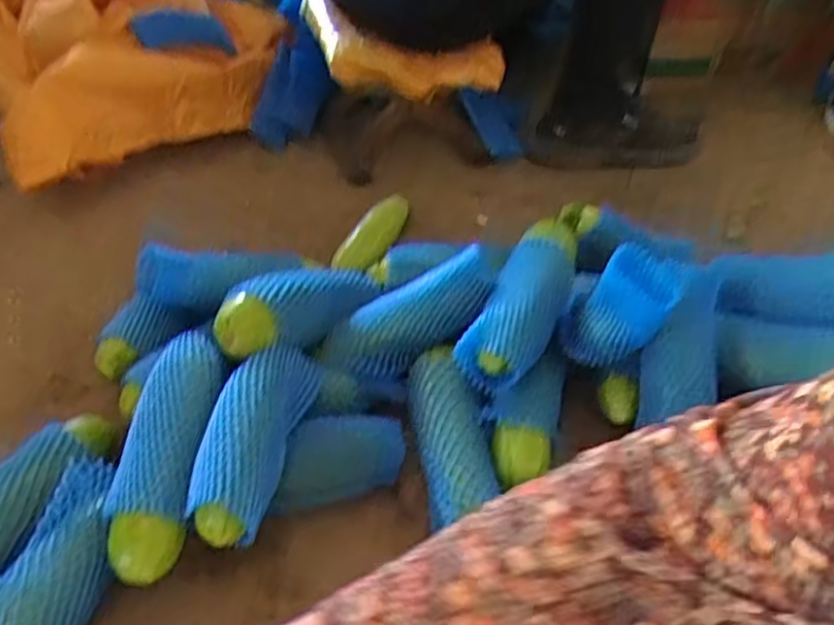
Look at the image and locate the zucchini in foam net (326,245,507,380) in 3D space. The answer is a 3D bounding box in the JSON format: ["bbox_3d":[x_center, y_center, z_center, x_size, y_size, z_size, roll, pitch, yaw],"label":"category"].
[{"bbox_3d":[0.005,0.005,0.707,0.182,0.054,0.073,-34,48,6],"label":"zucchini in foam net"}]

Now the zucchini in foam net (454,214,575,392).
[{"bbox_3d":[0.114,-0.019,0.714,0.076,0.059,0.215,22,58,17],"label":"zucchini in foam net"}]

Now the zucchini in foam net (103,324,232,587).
[{"bbox_3d":[-0.206,0.106,0.609,0.070,0.057,0.209,4,41,1],"label":"zucchini in foam net"}]

